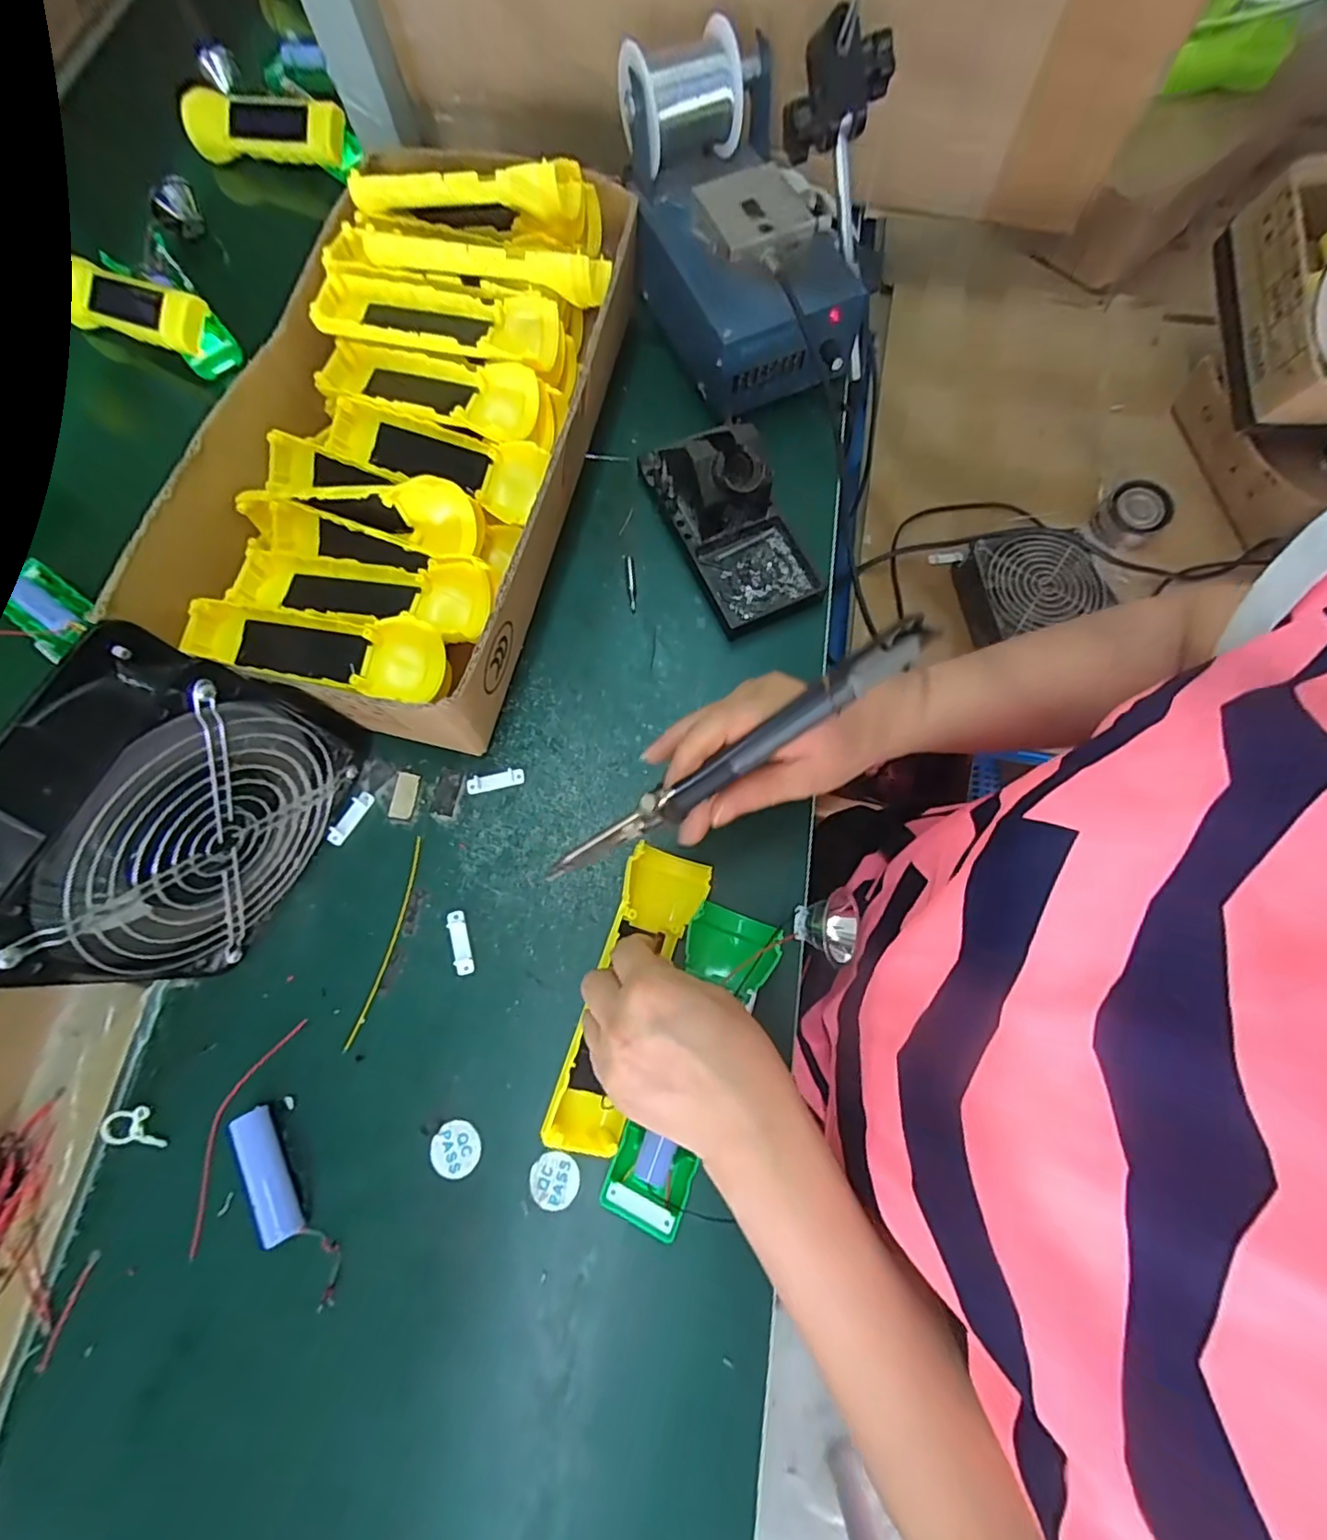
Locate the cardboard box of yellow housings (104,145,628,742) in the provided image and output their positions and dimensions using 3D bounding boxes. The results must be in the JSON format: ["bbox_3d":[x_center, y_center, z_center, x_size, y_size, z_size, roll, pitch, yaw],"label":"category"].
[{"bbox_3d":[-0.165,-0.237,0.407,0.225,0.091,0.422,12,74,4],"label":"cardboard box of yellow housings"}]

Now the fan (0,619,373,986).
[{"bbox_3d":[-0.249,0.022,0.309,0.062,0.150,0.157,25,76,8],"label":"fan"}]

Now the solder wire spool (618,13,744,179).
[{"bbox_3d":[0.013,-0.453,0.406,0.067,0.065,0.067,-30,76,-8],"label":"solder wire spool"}]

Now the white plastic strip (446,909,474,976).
[{"bbox_3d":[-0.123,0.104,0.358,0.011,0.005,0.038,-18,74,-4],"label":"white plastic strip"}]

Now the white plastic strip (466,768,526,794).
[{"bbox_3d":[-0.108,0.007,0.382,0.037,0.004,0.012,-12,74,-3],"label":"white plastic strip"}]

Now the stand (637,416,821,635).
[{"bbox_3d":[0.045,-0.177,0.397,0.073,0.072,0.151,-26,75,-7],"label":"stand"}]

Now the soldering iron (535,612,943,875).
[{"bbox_3d":[0.029,-0.004,0.274,0.207,0.022,0.015,-34,75,14],"label":"soldering iron"}]

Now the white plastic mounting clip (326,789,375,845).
[{"bbox_3d":[-0.200,0.030,0.378,0.012,0.004,0.038,30,76,9],"label":"white plastic mounting clip"}]

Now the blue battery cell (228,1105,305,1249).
[{"bbox_3d":[-0.210,0.214,0.315,0.016,0.019,0.065,-28,75,-7],"label":"blue battery cell"}]

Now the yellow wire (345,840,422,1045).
[{"bbox_3d":[-0.166,0.102,0.358,0.009,0.004,0.124,12,74,4],"label":"yellow wire"}]

